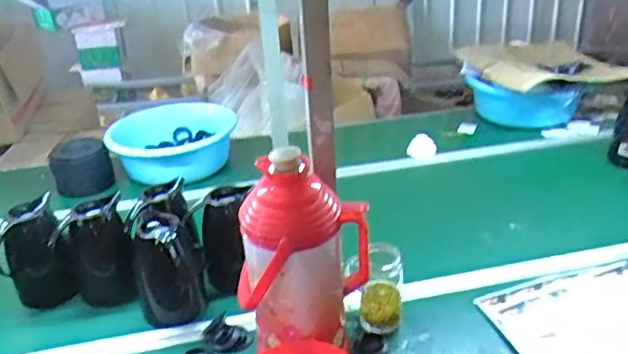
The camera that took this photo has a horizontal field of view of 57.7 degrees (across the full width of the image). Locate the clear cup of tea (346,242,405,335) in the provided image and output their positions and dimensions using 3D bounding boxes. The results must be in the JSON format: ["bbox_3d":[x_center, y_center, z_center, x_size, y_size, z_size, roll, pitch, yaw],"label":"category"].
[{"bbox_3d":[0.113,0.201,1.056,0.100,0.148,0.100,-3,27,2],"label":"clear cup of tea"}]

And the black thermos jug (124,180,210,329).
[{"bbox_3d":[-0.295,0.155,1.147,0.134,0.187,0.233,-12,28,-16],"label":"black thermos jug"}]

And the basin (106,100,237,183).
[{"bbox_3d":[-0.424,-0.106,1.760,0.364,0.139,0.364,-3,27,2],"label":"basin"}]

